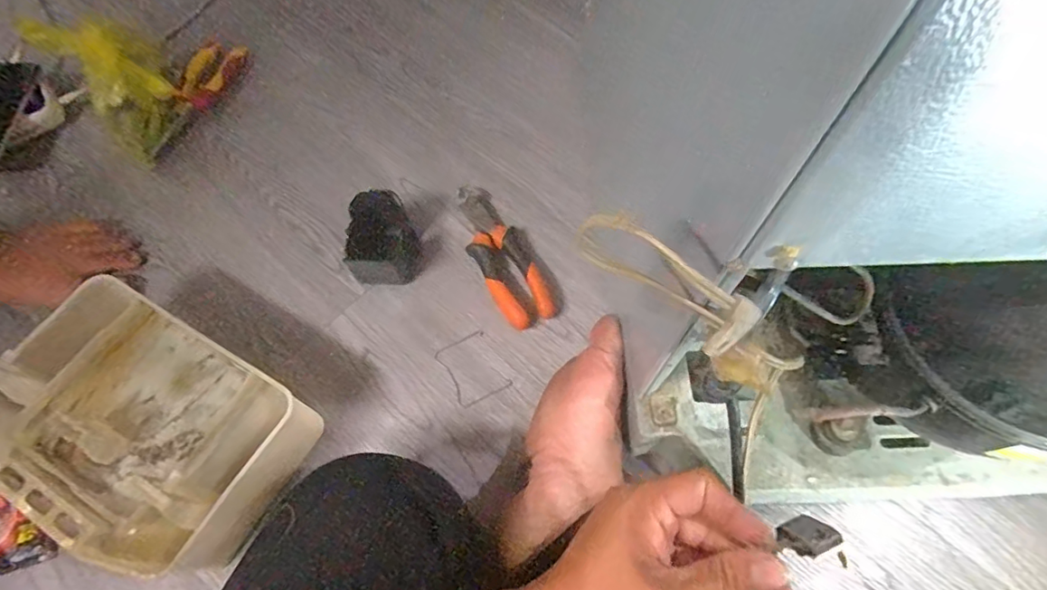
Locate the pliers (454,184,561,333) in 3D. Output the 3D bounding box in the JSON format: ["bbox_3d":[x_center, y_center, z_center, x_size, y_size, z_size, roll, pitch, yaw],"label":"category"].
[{"bbox_3d":[-0.022,-0.047,0.581,0.066,0.017,0.176,-26,67,-10],"label":"pliers"}]

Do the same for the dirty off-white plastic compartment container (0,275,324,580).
[{"bbox_3d":[-0.321,0.120,0.470,0.262,0.102,0.178,28,69,13],"label":"dirty off-white plastic compartment container"}]

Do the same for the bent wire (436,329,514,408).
[{"bbox_3d":[-0.050,0.072,0.535,0.054,0.004,0.067,-28,67,-11],"label":"bent wire"}]

